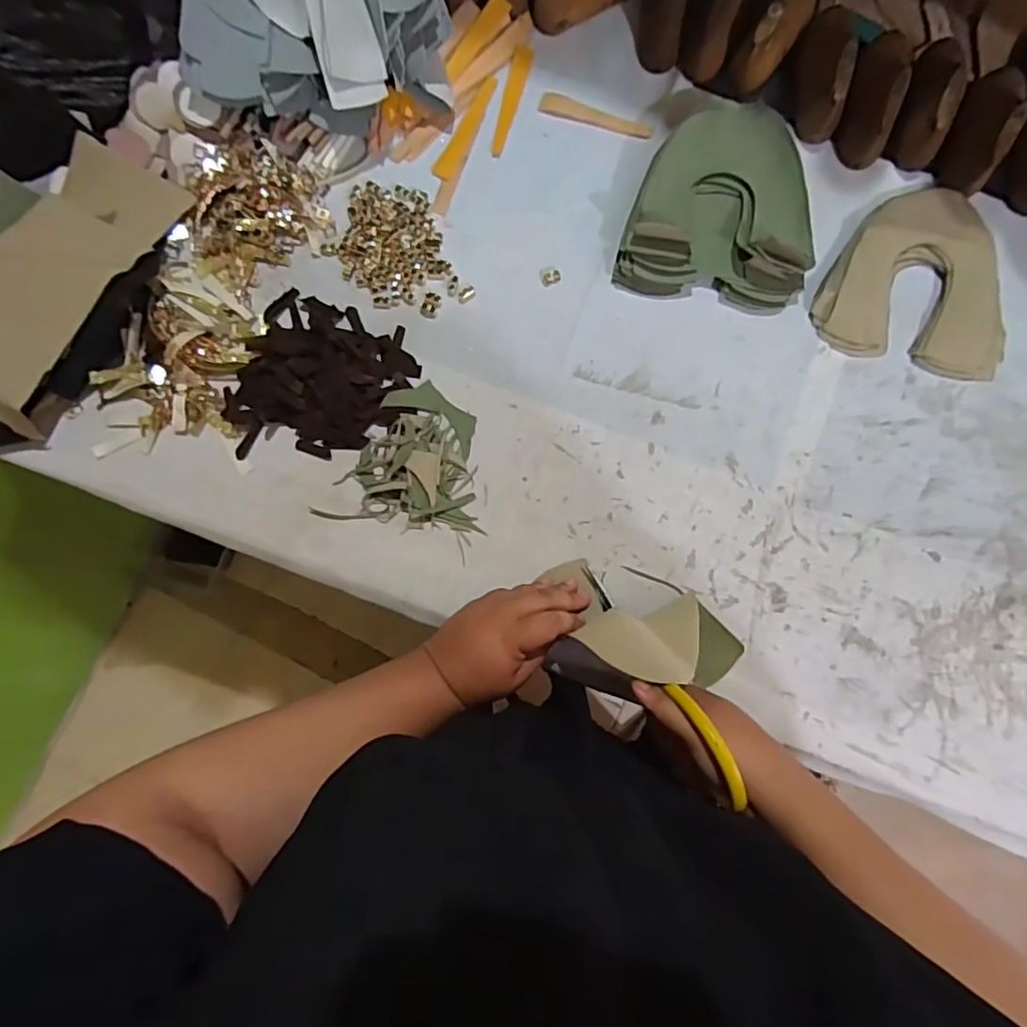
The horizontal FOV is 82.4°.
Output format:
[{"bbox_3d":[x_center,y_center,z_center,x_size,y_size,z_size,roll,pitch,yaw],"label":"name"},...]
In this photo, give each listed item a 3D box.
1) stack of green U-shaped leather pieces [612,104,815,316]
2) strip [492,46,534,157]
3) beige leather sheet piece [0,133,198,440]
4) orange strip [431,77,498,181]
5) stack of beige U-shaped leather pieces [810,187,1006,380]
[{"bbox_3d":[0.196,-0.289,0.549,0.172,0.038,0.181,10,83,1],"label":"stack of green U-shaped leather pieces"},{"bbox_3d":[-0.002,-0.410,0.581,0.019,0.004,0.119,14,83,1],"label":"strip"},{"bbox_3d":[-0.424,-0.214,0.523,0.137,0.049,0.272,26,84,3],"label":"beige leather sheet piece"},{"bbox_3d":[-0.044,-0.381,0.580,0.020,0.004,0.116,29,84,3],"label":"orange strip"},{"bbox_3d":[0.383,-0.225,0.552,0.171,0.022,0.170,15,83,1],"label":"stack of beige U-shaped leather pieces"}]

